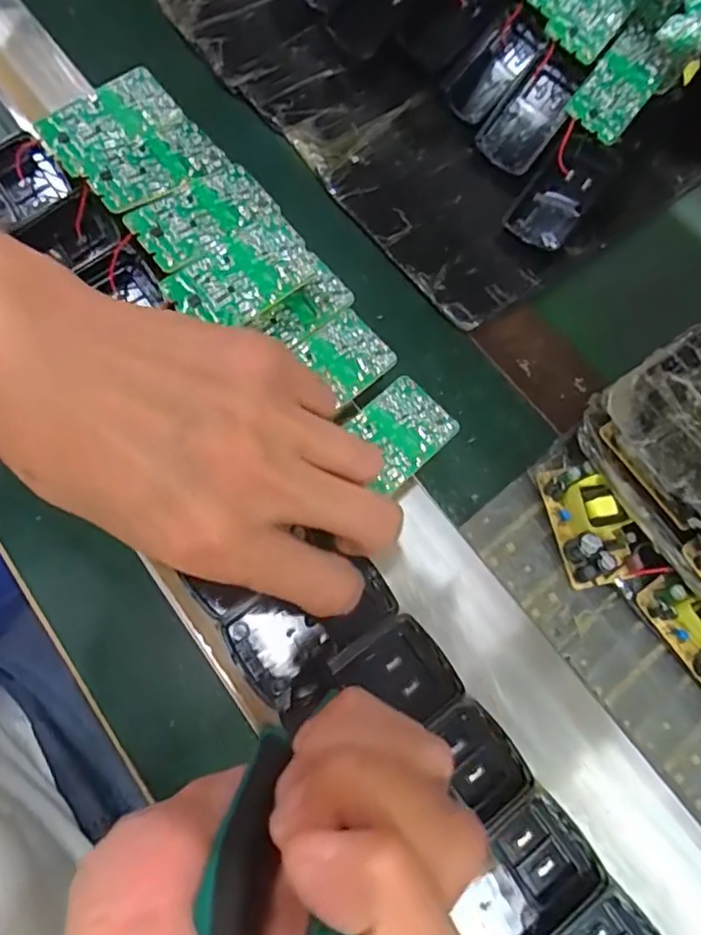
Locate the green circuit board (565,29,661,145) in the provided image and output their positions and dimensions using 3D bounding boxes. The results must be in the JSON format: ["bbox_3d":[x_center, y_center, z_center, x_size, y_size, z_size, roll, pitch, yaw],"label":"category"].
[{"bbox_3d":[0.165,-0.233,0.367,0.037,0.005,0.057,39,103,-3],"label":"green circuit board"}]

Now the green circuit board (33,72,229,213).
[{"bbox_3d":[-0.103,-0.153,0.282,0.061,0.011,0.069,-39,76,-10],"label":"green circuit board"}]

